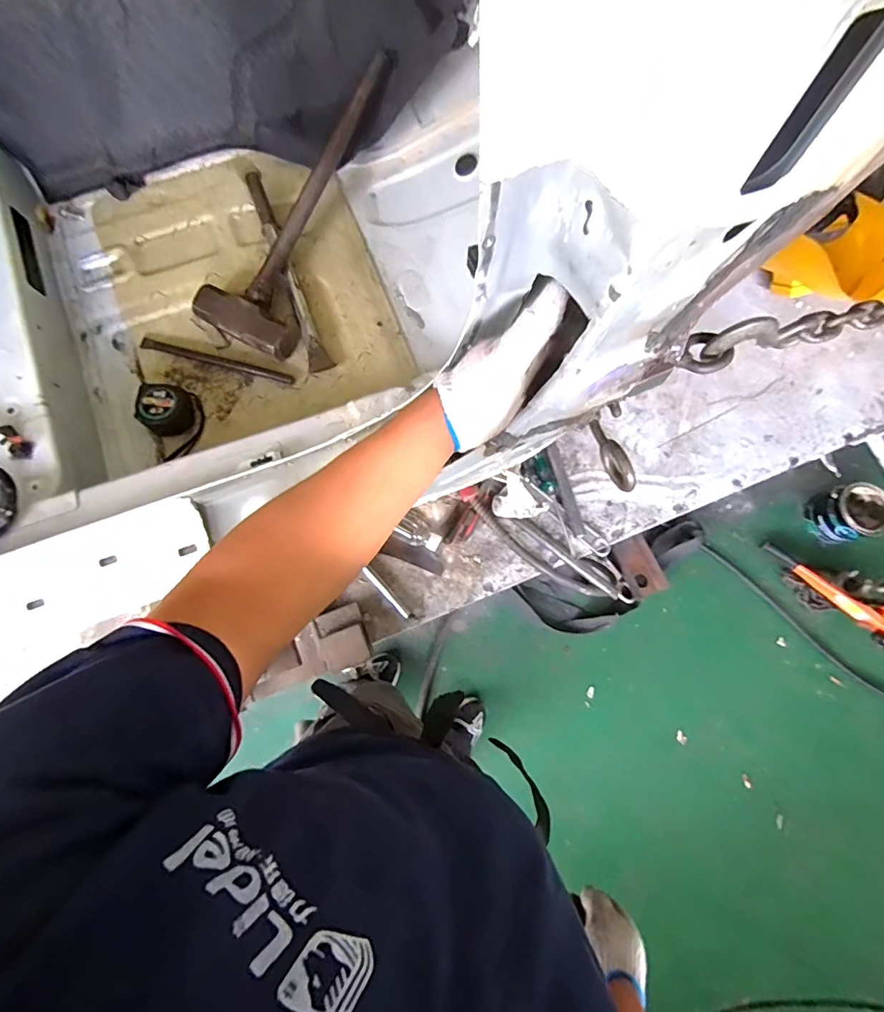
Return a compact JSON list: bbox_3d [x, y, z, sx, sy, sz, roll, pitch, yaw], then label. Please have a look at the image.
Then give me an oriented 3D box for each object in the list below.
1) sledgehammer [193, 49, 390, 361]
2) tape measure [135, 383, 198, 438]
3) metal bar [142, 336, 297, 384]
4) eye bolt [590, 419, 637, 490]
[{"bbox_3d":[-0.198,-0.418,0.677,0.130,0.101,0.416,23,79,4],"label":"sledgehammer"},{"bbox_3d":[-0.366,-0.125,0.655,0.063,0.044,0.063,0,78,-1],"label":"tape measure"},{"bbox_3d":[-0.313,-0.205,0.691,0.218,0.008,0.018,13,78,2],"label":"metal bar"},{"bbox_3d":[0.212,-0.064,0.613,0.015,0.040,0.097,-22,79,-8],"label":"eye bolt"}]

